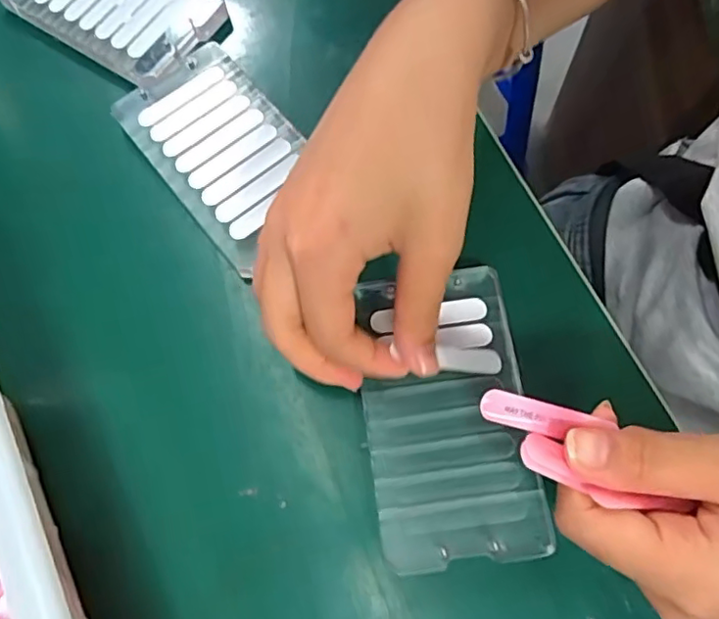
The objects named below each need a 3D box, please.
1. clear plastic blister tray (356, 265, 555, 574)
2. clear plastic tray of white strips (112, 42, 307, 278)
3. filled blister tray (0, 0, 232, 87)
[{"bbox_3d":[0.037,0.044,0.254,0.068,0.020,0.120,-7,71,-1],"label":"clear plastic blister tray"},{"bbox_3d":[-0.069,-0.082,0.305,0.067,0.014,0.116,-38,74,-11],"label":"clear plastic tray of white strips"},{"bbox_3d":[-0.143,-0.177,0.342,0.124,0.013,0.070,32,74,12],"label":"filled blister tray"}]

